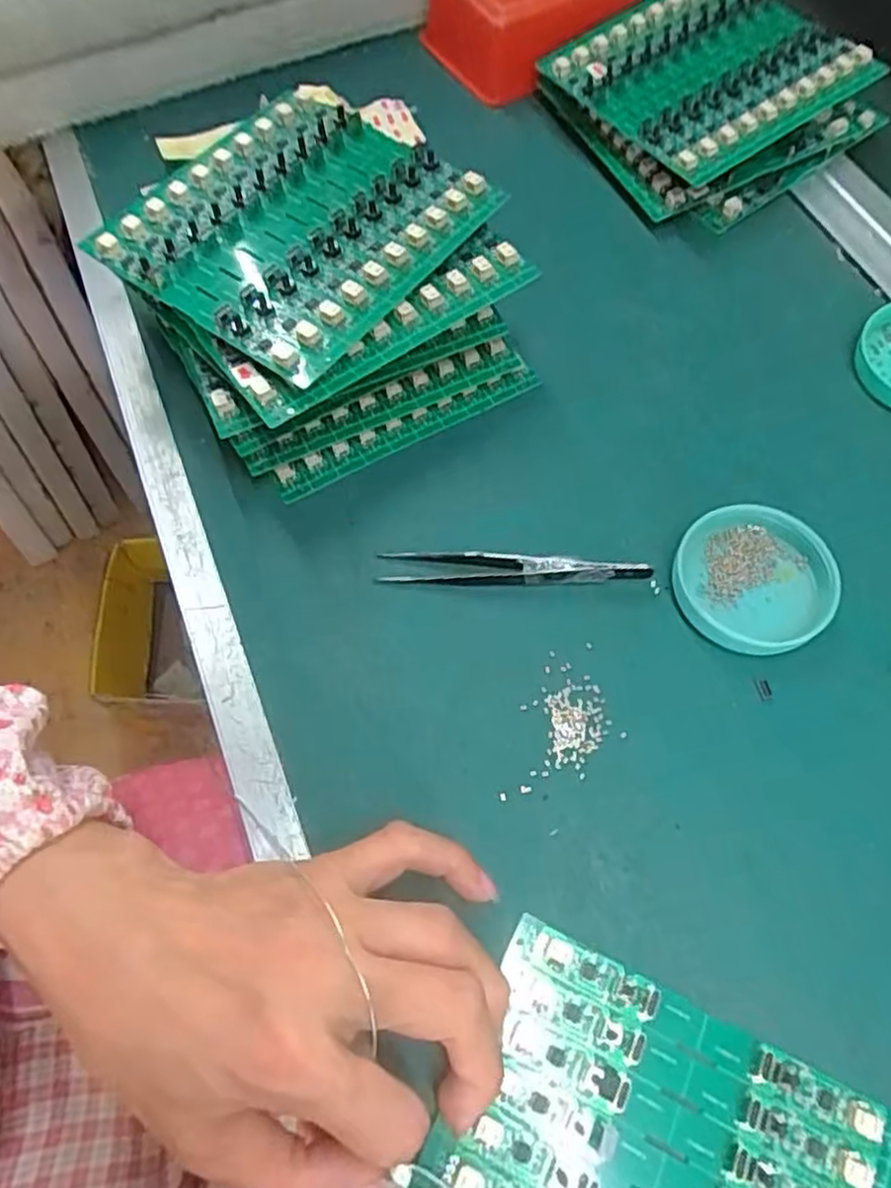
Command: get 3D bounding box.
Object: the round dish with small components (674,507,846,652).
[{"bbox_3d":[0.132,-0.007,0.308,0.064,0.016,0.062,0,63,1],"label":"round dish with small components"}]

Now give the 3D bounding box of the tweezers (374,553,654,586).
[{"bbox_3d":[0.029,-0.012,0.314,0.114,0.014,0.014,2,63,2],"label":"tweezers"}]

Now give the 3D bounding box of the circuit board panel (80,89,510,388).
[{"bbox_3d":[-0.066,-0.168,0.327,0.128,0.012,0.138,35,69,17],"label":"circuit board panel"}]

